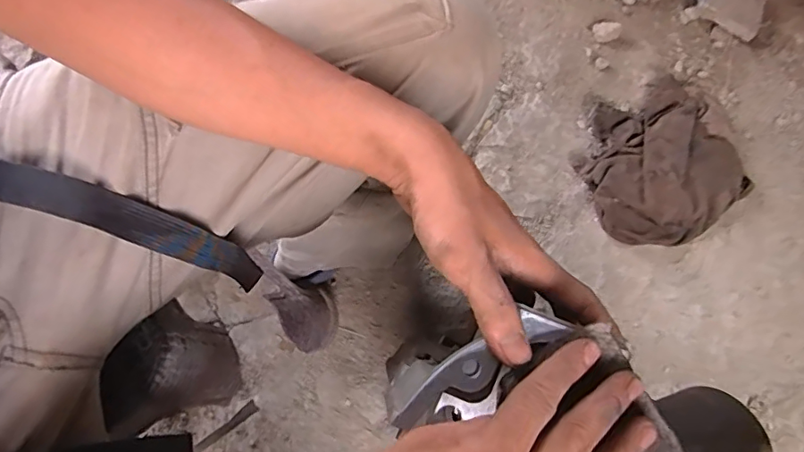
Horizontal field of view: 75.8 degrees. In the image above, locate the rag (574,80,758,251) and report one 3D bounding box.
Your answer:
[{"bbox_3d":[0.388,-0.096,0.786,0.236,0.045,0.235,-19,75,-6],"label":"rag"}]

